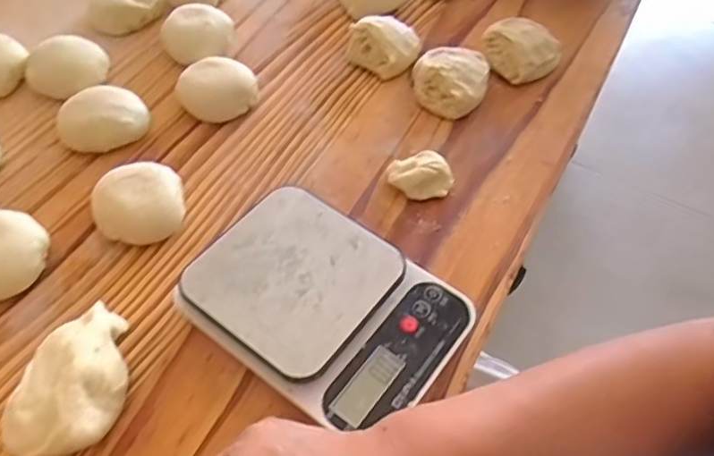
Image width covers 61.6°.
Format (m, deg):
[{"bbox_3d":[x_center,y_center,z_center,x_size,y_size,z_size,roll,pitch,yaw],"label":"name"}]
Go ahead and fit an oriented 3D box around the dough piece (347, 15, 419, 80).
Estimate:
[{"bbox_3d":[0.026,-0.174,0.567,0.061,0.029,0.050,32,59,15],"label":"dough piece"}]

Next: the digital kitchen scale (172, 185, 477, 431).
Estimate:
[{"bbox_3d":[-0.021,0.055,0.409,0.168,0.035,0.126,33,60,16],"label":"digital kitchen scale"}]

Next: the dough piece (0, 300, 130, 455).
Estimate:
[{"bbox_3d":[-0.171,0.093,0.368,0.056,0.028,0.096,12,56,3],"label":"dough piece"}]

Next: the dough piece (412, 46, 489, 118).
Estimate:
[{"bbox_3d":[0.085,-0.136,0.546,0.065,0.031,0.064,1,53,-2],"label":"dough piece"}]

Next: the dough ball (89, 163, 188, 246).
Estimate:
[{"bbox_3d":[-0.162,-0.018,0.446,0.063,0.028,0.057,-16,59,-15],"label":"dough ball"}]

